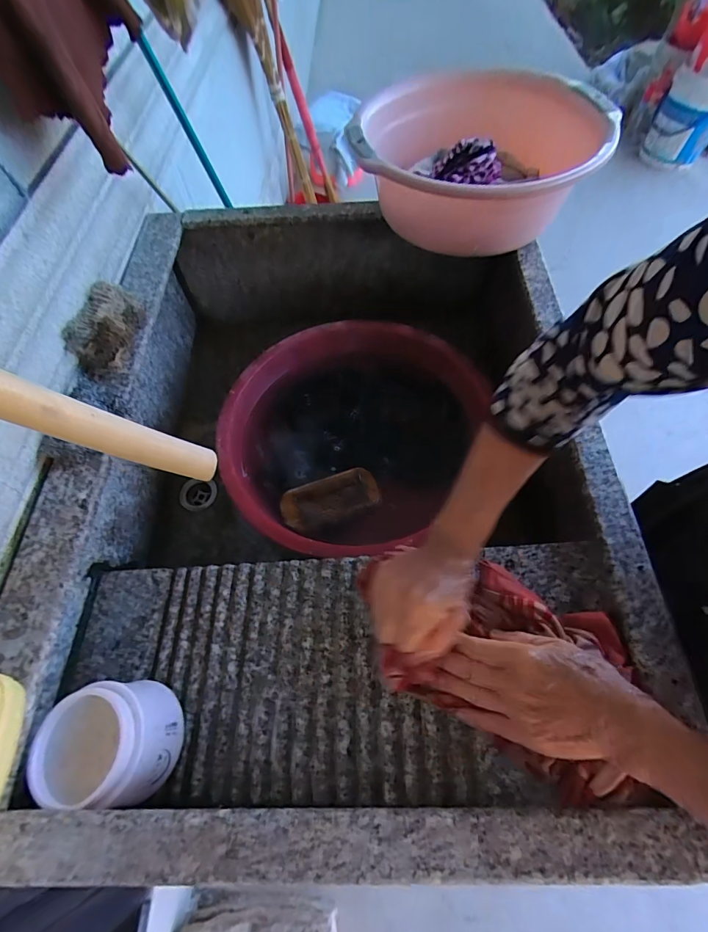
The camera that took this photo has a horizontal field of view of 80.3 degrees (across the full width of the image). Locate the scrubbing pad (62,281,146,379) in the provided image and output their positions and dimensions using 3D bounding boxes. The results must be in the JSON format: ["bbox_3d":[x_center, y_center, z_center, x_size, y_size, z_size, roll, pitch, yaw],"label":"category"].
[{"bbox_3d":[-0.302,-0.170,0.514,0.053,0.047,0.124,3,61,4],"label":"scrubbing pad"}]

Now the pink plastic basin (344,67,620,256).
[{"bbox_3d":[0.164,-0.423,0.579,0.305,0.110,0.342,13,62,9],"label":"pink plastic basin"}]

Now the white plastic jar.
[{"bbox_3d":[-0.210,0.240,0.368,0.095,0.066,0.089,-1,61,1],"label":"white plastic jar"}]

